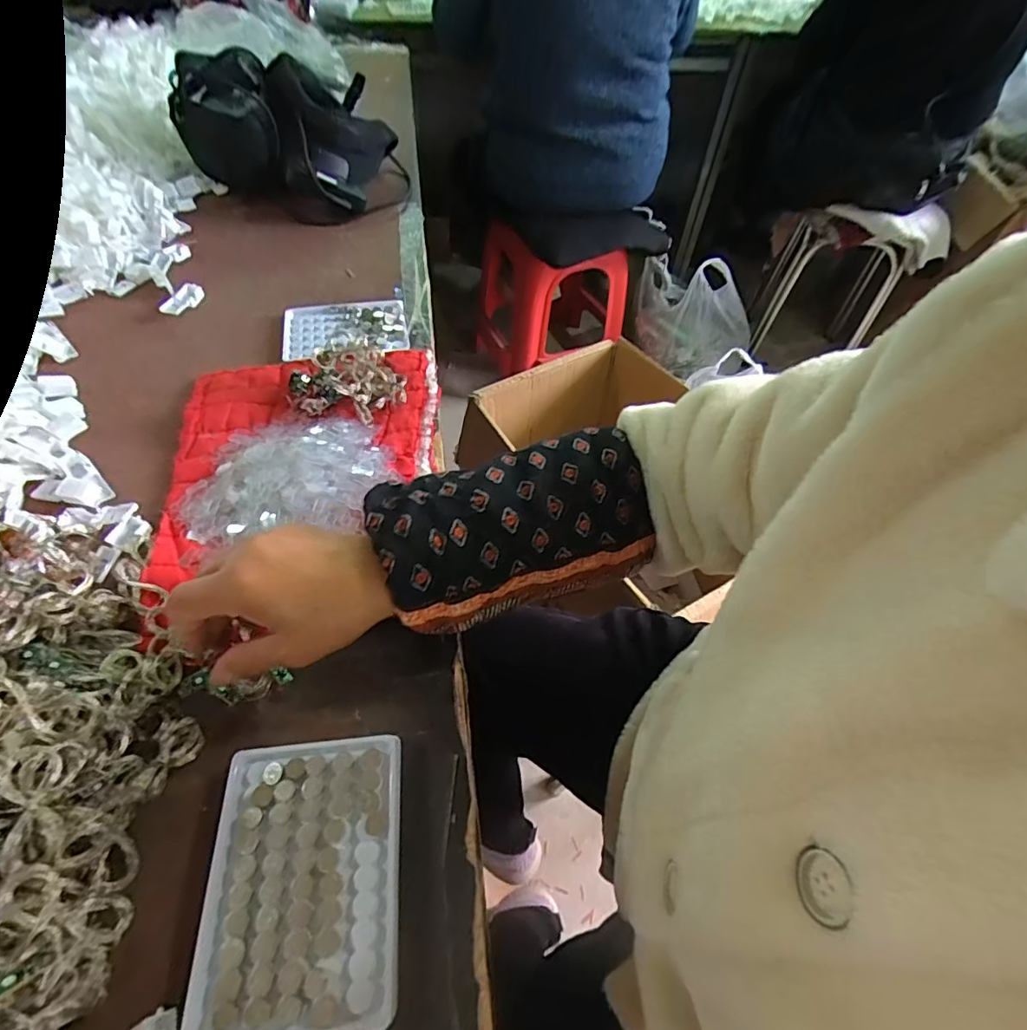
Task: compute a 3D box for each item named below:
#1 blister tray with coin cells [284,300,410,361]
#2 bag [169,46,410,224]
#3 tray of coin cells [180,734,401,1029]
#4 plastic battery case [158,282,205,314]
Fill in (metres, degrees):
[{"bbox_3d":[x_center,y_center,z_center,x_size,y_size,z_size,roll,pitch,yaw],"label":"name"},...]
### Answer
[{"bbox_3d":[-0.187,-0.209,0.568,0.131,0.010,0.092,-7,54,-8],"label":"blister tray with coin cells"},{"bbox_3d":[-0.303,-0.557,0.741,0.262,0.134,0.219,21,55,12],"label":"bag"},{"bbox_3d":[-0.113,0.193,0.276,0.099,0.017,0.129,-3,54,-6],"label":"tray of coin cells"},{"bbox_3d":[-0.374,-0.244,0.583,0.025,0.016,0.050,23,56,13],"label":"plastic battery case"}]

